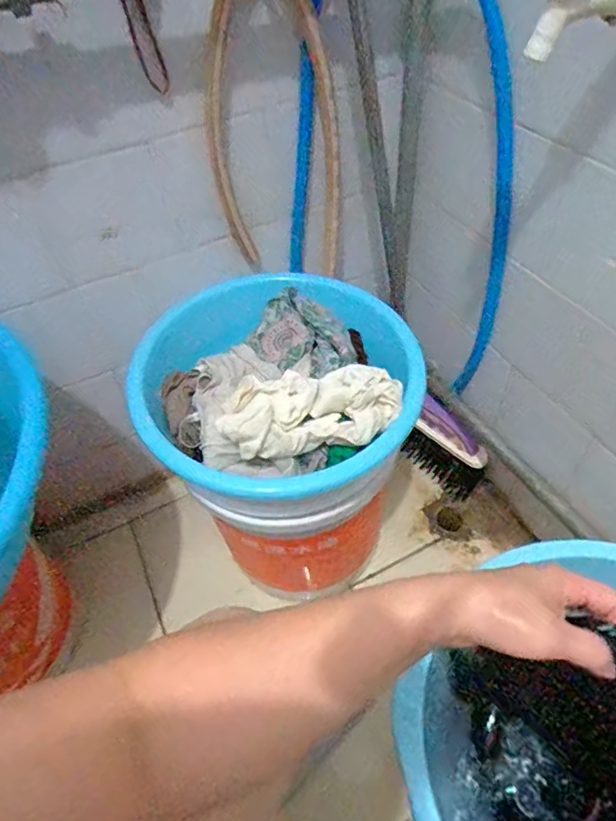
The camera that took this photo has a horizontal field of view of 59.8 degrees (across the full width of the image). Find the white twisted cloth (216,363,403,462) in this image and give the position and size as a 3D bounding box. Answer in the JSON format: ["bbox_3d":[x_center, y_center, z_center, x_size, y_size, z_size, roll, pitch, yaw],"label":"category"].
[{"bbox_3d":[0.004,-0.010,0.575,0.198,0.047,0.101,-9,49,-2],"label":"white twisted cloth"}]

